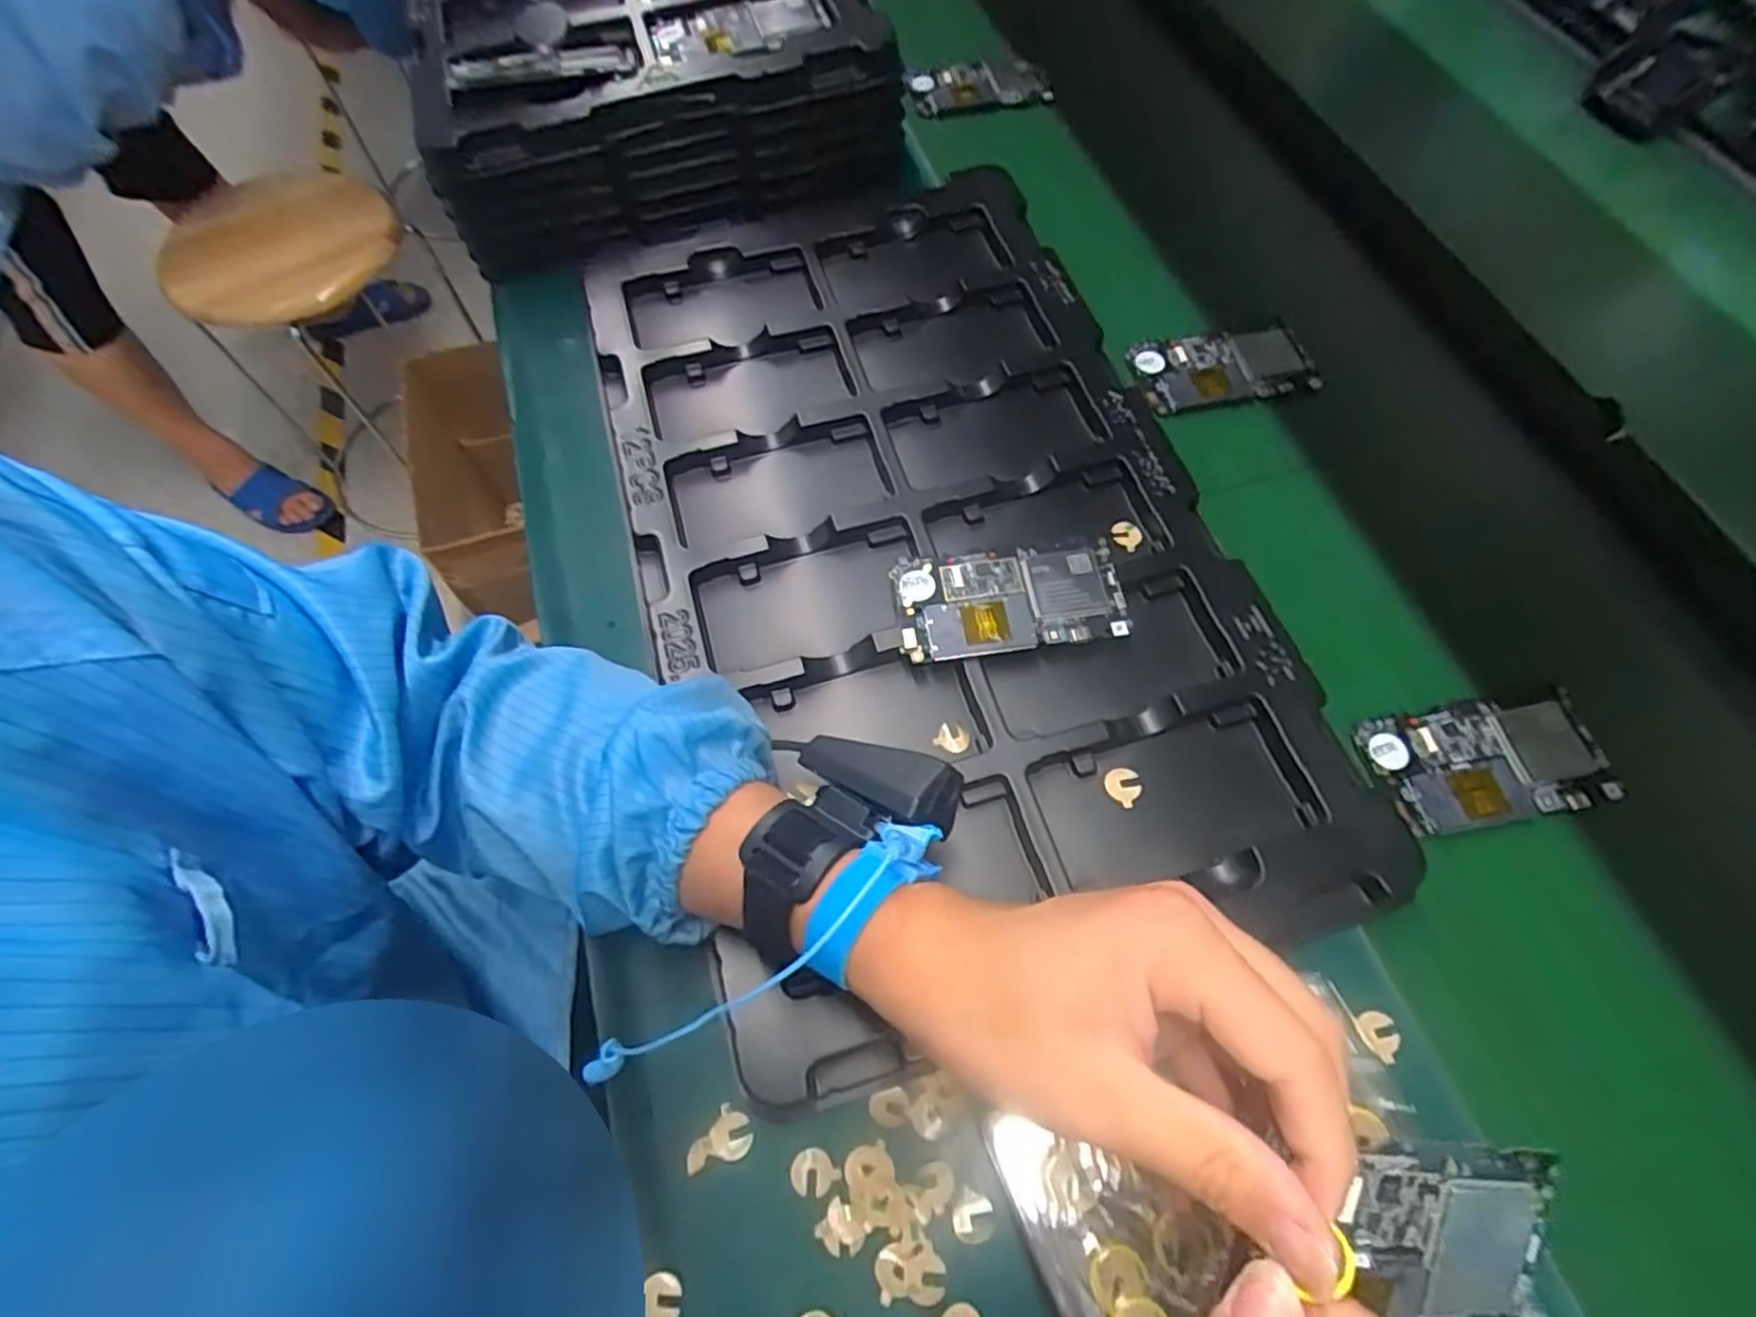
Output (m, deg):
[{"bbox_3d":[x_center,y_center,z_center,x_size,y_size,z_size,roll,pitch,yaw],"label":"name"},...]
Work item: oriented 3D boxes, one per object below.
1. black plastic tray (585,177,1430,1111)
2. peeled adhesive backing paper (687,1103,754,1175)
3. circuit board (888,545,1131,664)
[{"bbox_3d":[0.021,-0.083,0.448,0.319,0.029,0.534,-16,66,-7],"label":"black plastic tray"},{"bbox_3d":[-0.068,0.212,0.326,0.020,0.004,0.029,35,70,16],"label":"peeled adhesive backing paper"},{"bbox_3d":[0.074,-0.032,0.420,0.124,0.010,0.064,-5,65,-2],"label":"circuit board"}]

